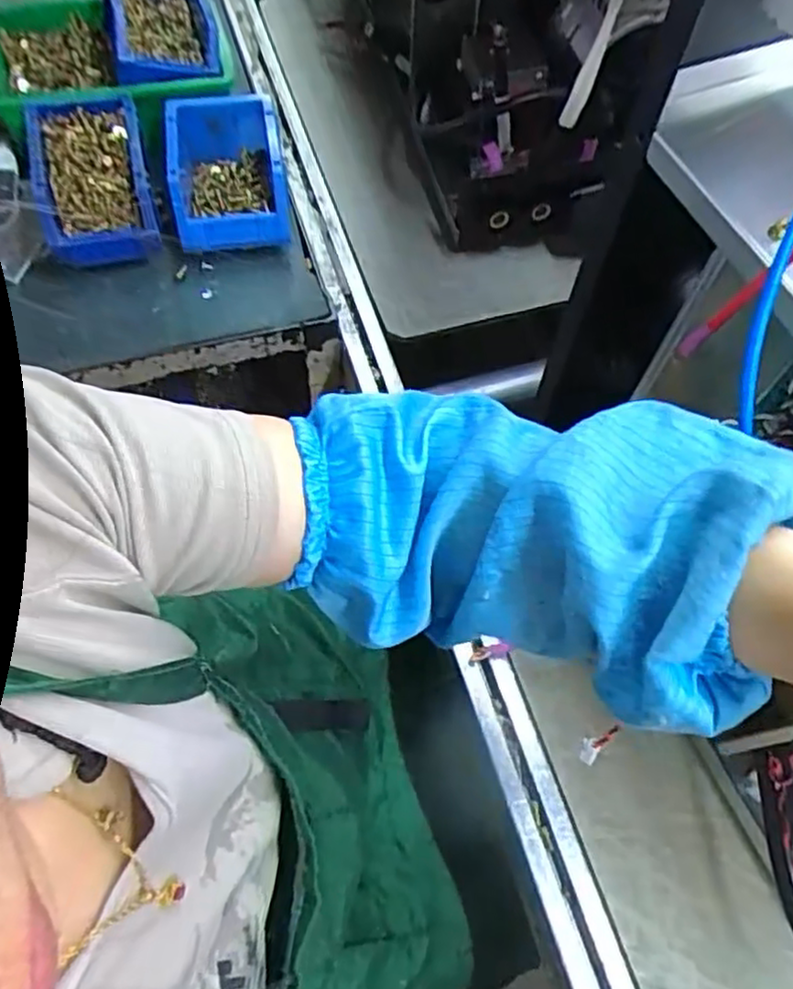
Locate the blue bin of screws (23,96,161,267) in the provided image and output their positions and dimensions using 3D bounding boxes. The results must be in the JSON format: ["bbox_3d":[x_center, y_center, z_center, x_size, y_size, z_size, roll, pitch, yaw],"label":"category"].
[{"bbox_3d":[-0.297,-0.311,0.679,0.109,0.068,0.170,-13,78,-15],"label":"blue bin of screws"}]

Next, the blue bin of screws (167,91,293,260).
[{"bbox_3d":[-0.170,-0.324,0.697,0.107,0.065,0.159,-9,64,-6],"label":"blue bin of screws"}]

